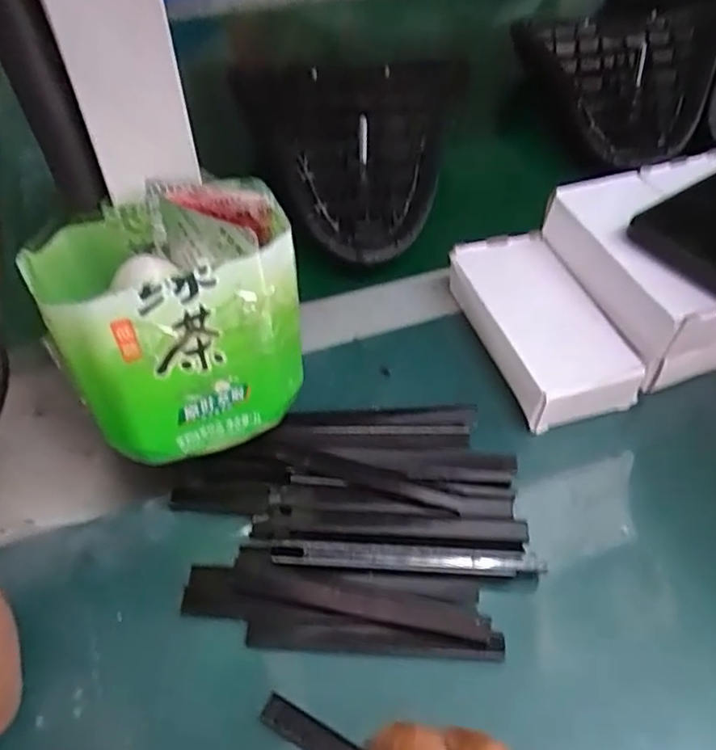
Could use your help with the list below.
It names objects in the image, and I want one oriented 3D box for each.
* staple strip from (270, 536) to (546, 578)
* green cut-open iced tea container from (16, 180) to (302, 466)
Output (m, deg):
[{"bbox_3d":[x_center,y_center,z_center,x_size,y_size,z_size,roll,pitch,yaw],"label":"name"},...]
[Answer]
[{"bbox_3d":[0.022,0.085,0.299,0.121,0.010,0.010,3,50,2],"label":"staple strip"},{"bbox_3d":[-0.082,-0.027,0.290,0.105,0.091,0.085,-17,52,-14],"label":"green cut-open iced tea container"}]

